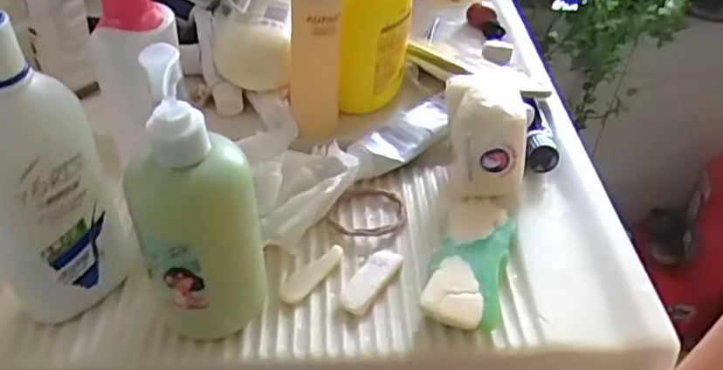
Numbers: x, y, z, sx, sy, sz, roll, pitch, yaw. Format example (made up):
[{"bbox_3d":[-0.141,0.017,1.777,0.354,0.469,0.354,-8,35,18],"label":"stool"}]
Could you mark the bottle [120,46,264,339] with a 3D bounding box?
[{"bbox_3d":[-0.091,0.013,0.372,0.070,0.180,0.048,-6,41,-14],"label":"bottle"}]

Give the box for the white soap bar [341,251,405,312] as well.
[{"bbox_3d":[0.006,0.066,0.460,0.021,0.005,0.061,24,43,20],"label":"white soap bar"}]

